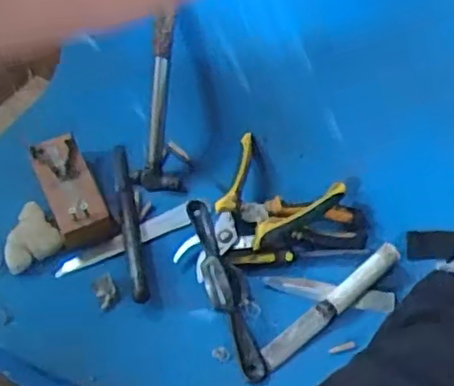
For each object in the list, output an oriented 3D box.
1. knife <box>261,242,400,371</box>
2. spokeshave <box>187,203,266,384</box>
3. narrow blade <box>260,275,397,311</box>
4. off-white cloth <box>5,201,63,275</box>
[{"bbox_3d":[0.108,0.111,0.662,0.185,0.016,0.023,-34,56,-22],"label":"knife"},{"bbox_3d":[-0.005,0.094,0.667,0.033,0.033,0.197,-14,51,-8],"label":"spokeshave"},{"bbox_3d":[0.108,0.103,0.682,0.136,0.005,0.025,9,49,1],"label":"narrow blade"},{"bbox_3d":[-0.214,0.047,0.698,0.059,0.020,0.069,-29,55,-19],"label":"off-white cloth"}]

